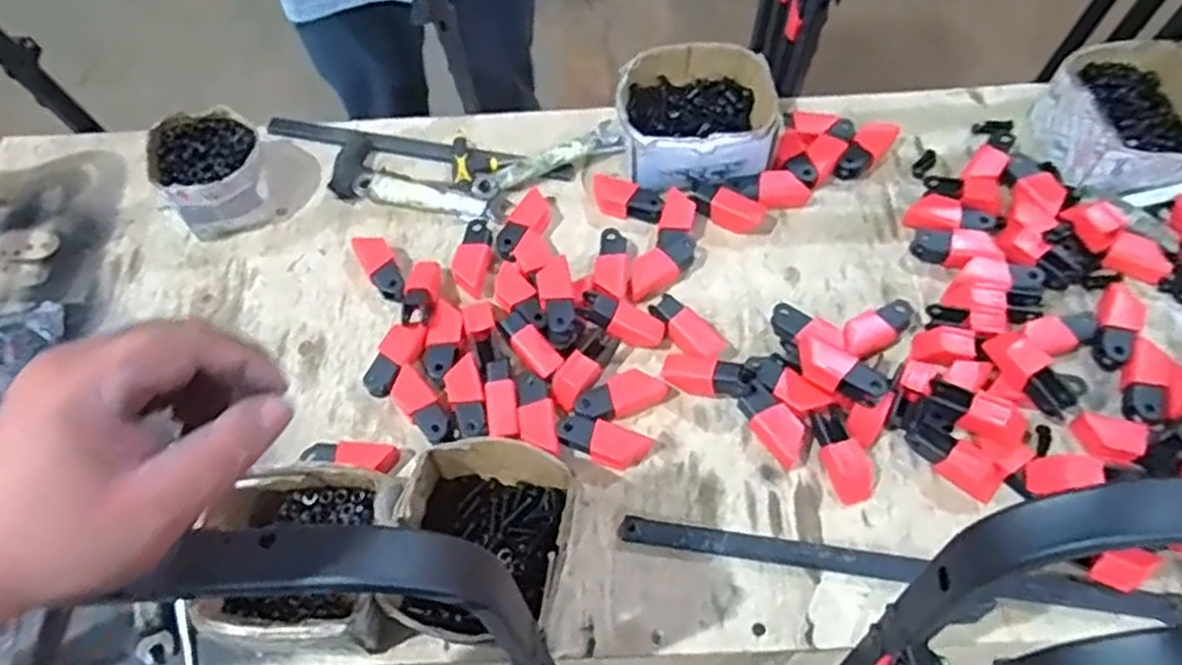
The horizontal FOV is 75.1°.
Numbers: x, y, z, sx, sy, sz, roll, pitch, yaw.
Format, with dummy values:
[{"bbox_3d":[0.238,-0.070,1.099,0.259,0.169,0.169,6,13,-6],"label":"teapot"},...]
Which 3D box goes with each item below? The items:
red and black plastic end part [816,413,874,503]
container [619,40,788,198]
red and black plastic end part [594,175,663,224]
[{"bbox_3d":[0.229,0.114,0.701,0.038,0.026,0.082,-21,85,-8],"label":"red and black plastic end part"},{"bbox_3d":[0.122,-0.251,0.878,0.180,0.061,0.171,-7,62,0],"label":"container"},{"bbox_3d":[0.039,-0.146,0.847,0.084,0.018,0.043,14,64,11],"label":"red and black plastic end part"}]

